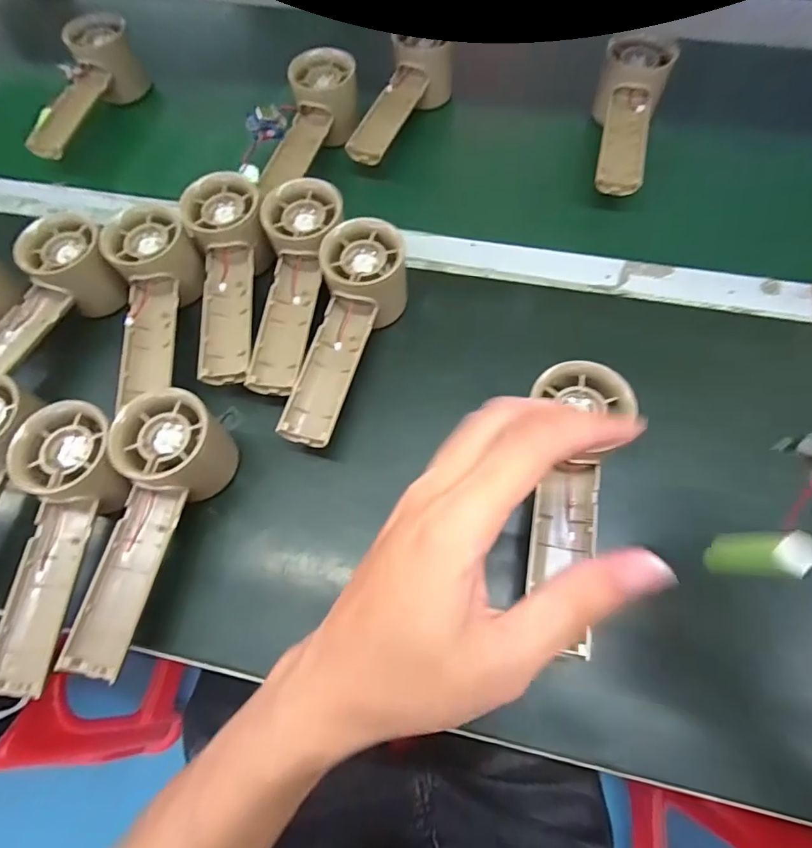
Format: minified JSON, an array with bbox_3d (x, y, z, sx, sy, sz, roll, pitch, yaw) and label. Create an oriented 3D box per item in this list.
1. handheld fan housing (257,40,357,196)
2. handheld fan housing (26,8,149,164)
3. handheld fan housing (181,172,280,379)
[{"bbox_3d":[-0.079,-0.254,0.420,0.053,0.046,0.140,8,68,6],"label":"handheld fan housing"},{"bbox_3d":[-0.295,-0.311,0.473,0.054,0.064,0.166,3,67,4],"label":"handheld fan housing"},{"bbox_3d":[-0.124,-0.106,0.344,0.054,0.033,0.149,-11,67,-2],"label":"handheld fan housing"}]

